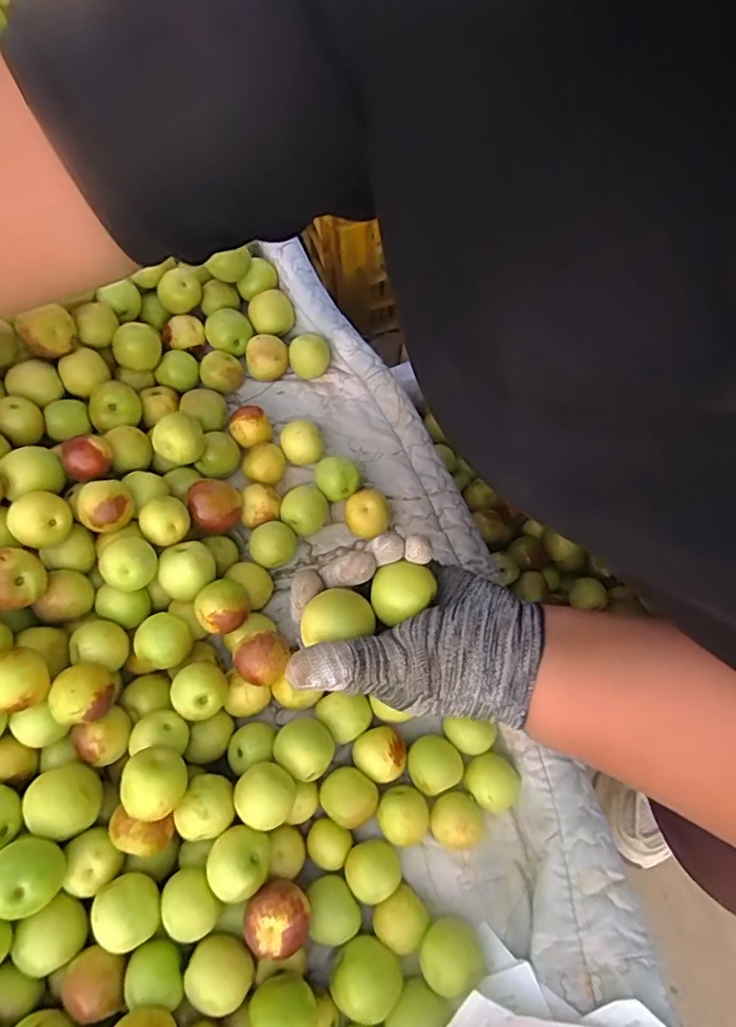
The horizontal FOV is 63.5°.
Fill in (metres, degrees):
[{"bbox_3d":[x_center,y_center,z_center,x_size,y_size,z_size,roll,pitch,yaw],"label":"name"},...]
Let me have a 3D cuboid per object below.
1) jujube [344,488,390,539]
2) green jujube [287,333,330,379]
[{"bbox_3d":[-0.001,0.001,0.461,0.033,0.028,0.037,-21,72,-6],"label":"jujube"},{"bbox_3d":[-0.050,-0.134,0.505,0.033,0.030,0.031,0,71,1],"label":"green jujube"}]

